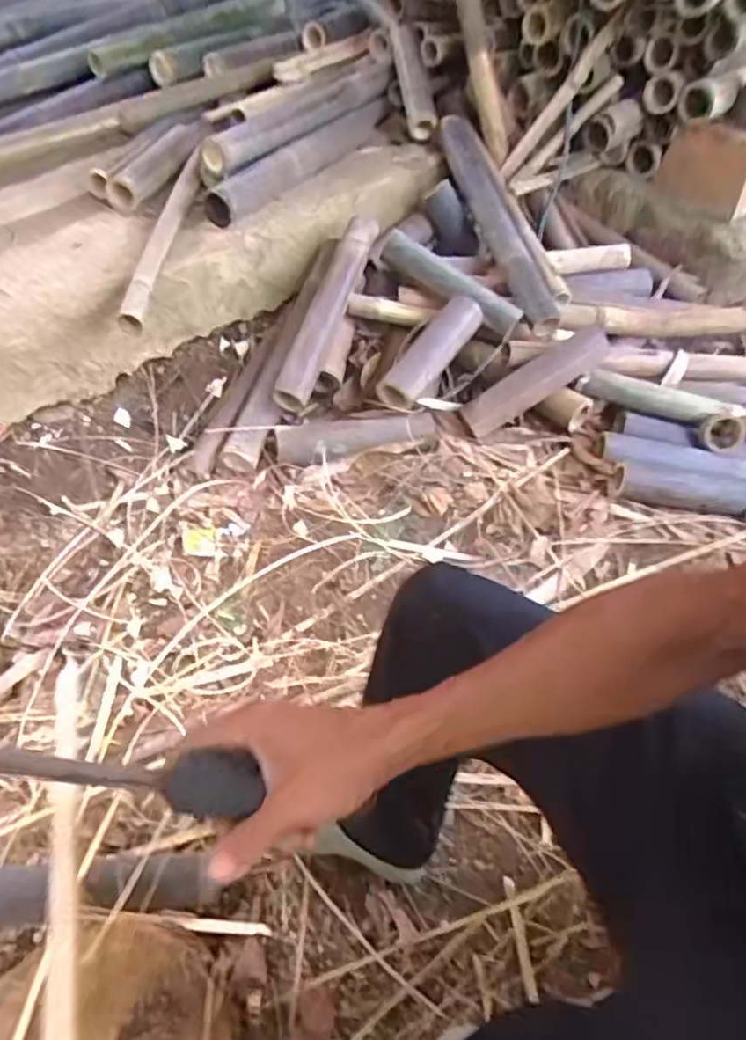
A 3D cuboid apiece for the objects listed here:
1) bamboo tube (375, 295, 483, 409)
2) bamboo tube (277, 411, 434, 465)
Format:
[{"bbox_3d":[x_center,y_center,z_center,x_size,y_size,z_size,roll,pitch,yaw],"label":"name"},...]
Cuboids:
[{"bbox_3d":[0.127,-0.350,1.359,0.075,0.079,0.302,35,75,22],"label":"bamboo tube"},{"bbox_3d":[-0.030,-0.161,1.329,0.323,0.062,0.068,-11,52,-14],"label":"bamboo tube"}]

